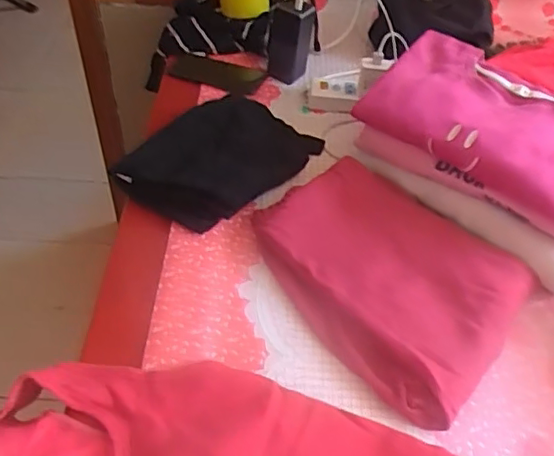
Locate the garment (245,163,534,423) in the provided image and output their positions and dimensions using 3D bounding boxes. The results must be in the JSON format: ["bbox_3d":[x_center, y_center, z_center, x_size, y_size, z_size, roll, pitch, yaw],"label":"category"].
[{"bbox_3d":[0.129,0.048,0.735,0.320,0.038,0.239,38,54,27],"label":"garment"}]

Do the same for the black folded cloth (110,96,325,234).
[{"bbox_3d":[-0.074,-0.107,0.847,0.172,0.052,0.275,31,51,22],"label":"black folded cloth"}]

